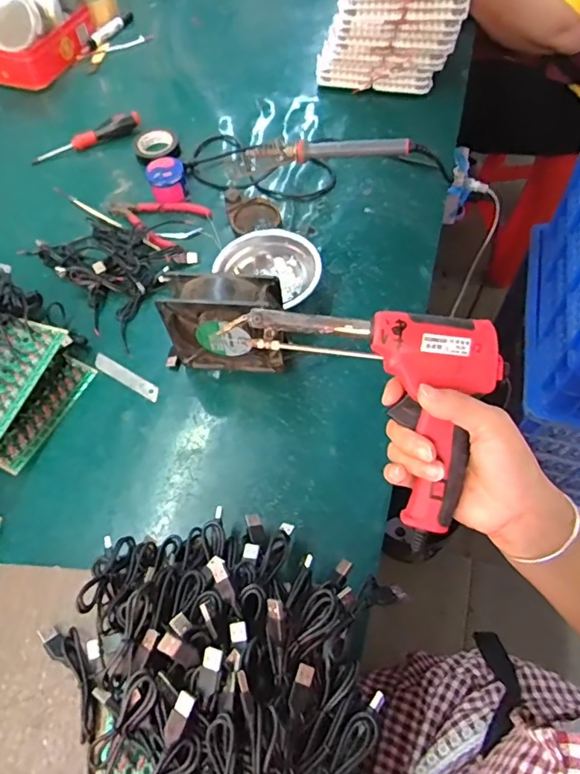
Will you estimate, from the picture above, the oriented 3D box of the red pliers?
[{"bbox_3d":[-0.192,-0.240,0.720,0.138,0.015,0.087,23,63,15],"label":"red pliers"}]

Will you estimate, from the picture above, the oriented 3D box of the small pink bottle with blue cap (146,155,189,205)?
[{"bbox_3d":[-0.170,-0.286,0.726,0.050,0.044,0.053,-14,60,-6],"label":"small pink bottle with blue cap"}]

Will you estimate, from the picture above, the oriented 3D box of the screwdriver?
[{"bbox_3d":[-0.316,-0.388,0.804,0.172,0.031,0.020,-20,61,-9],"label":"screwdriver"}]

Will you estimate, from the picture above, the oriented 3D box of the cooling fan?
[{"bbox_3d":[-0.068,-0.066,0.555,0.125,0.119,0.048,4,59,5],"label":"cooling fan"}]

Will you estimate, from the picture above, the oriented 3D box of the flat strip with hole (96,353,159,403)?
[{"bbox_3d":[-0.191,-0.011,0.606,0.099,0.004,0.018,28,65,20],"label":"flat strip with hole"}]

